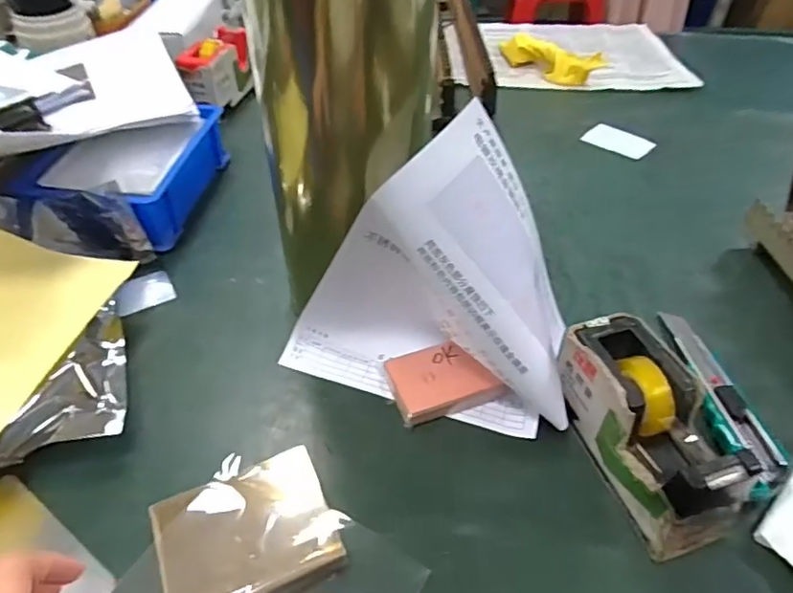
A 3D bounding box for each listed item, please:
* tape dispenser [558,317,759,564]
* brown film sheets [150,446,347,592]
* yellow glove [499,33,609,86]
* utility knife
[{"bbox_3d":[0.166,0.088,0.385,0.057,0.089,0.134,-14,46,-15],"label":"tape dispenser"},{"bbox_3d":[-0.091,0.146,0.351,0.102,0.018,0.081,-18,47,-18],"label":"brown film sheets"},{"bbox_3d":[0.231,-0.356,0.869,0.040,0.041,0.169,-32,53,-29],"label":"yellow glove"},{"bbox_3d":[0.239,0.067,0.435,0.038,0.015,0.174,-1,44,-2],"label":"utility knife"}]

